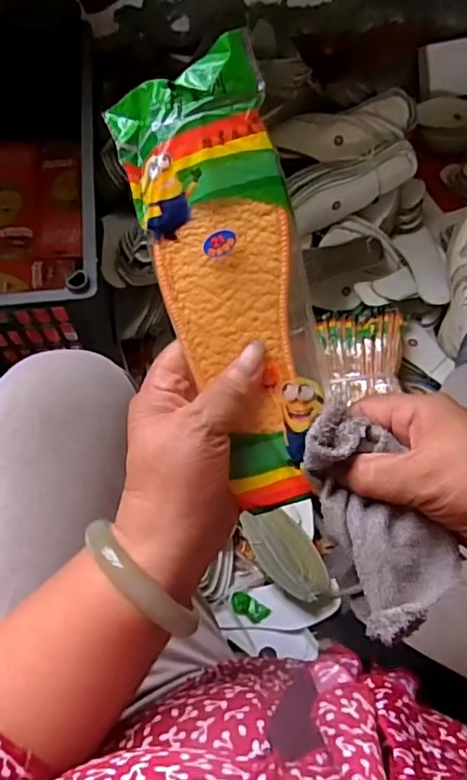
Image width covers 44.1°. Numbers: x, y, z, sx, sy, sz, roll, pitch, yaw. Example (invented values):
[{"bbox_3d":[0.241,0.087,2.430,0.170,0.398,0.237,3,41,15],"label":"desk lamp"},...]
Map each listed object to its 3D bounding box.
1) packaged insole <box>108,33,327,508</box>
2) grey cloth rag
[{"bbox_3d":[0.004,-0.057,0.313,0.077,0.029,0.232,-19,97,0],"label":"packaged insole"},{"bbox_3d":[0.075,0.064,0.298,0.061,0.019,0.114,-18,77,-10],"label":"grey cloth rag"}]

